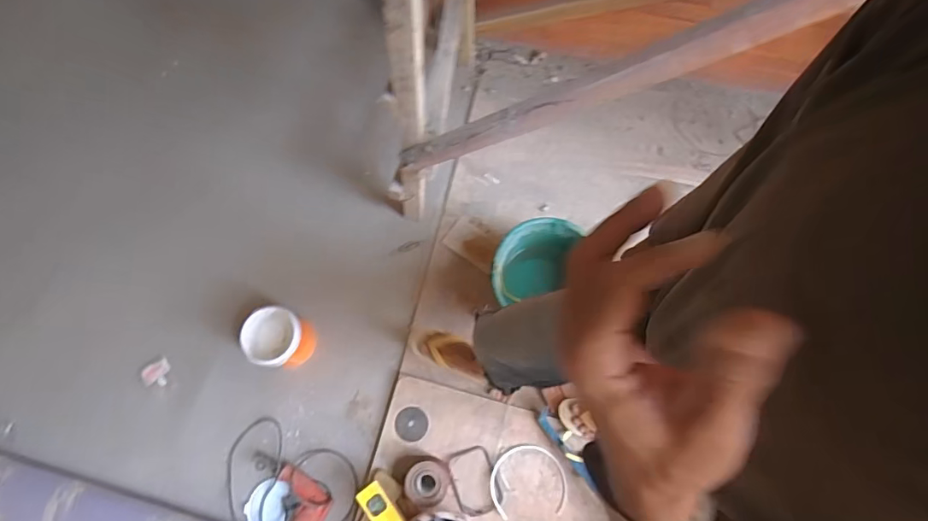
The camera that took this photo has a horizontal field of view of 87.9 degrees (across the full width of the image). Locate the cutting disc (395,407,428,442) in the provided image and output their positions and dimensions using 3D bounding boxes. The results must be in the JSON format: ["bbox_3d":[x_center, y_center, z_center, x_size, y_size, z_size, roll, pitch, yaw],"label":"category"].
[{"bbox_3d":[-0.149,0.465,1.366,0.090,0.004,0.090,1,73,-3],"label":"cutting disc"}]

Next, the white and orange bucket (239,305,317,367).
[{"bbox_3d":[-0.525,0.224,1.375,0.157,0.150,0.157,0,73,1],"label":"white and orange bucket"}]

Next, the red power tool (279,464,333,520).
[{"bbox_3d":[-0.424,0.661,1.289,0.127,0.063,0.222,-13,73,-3],"label":"red power tool"}]

